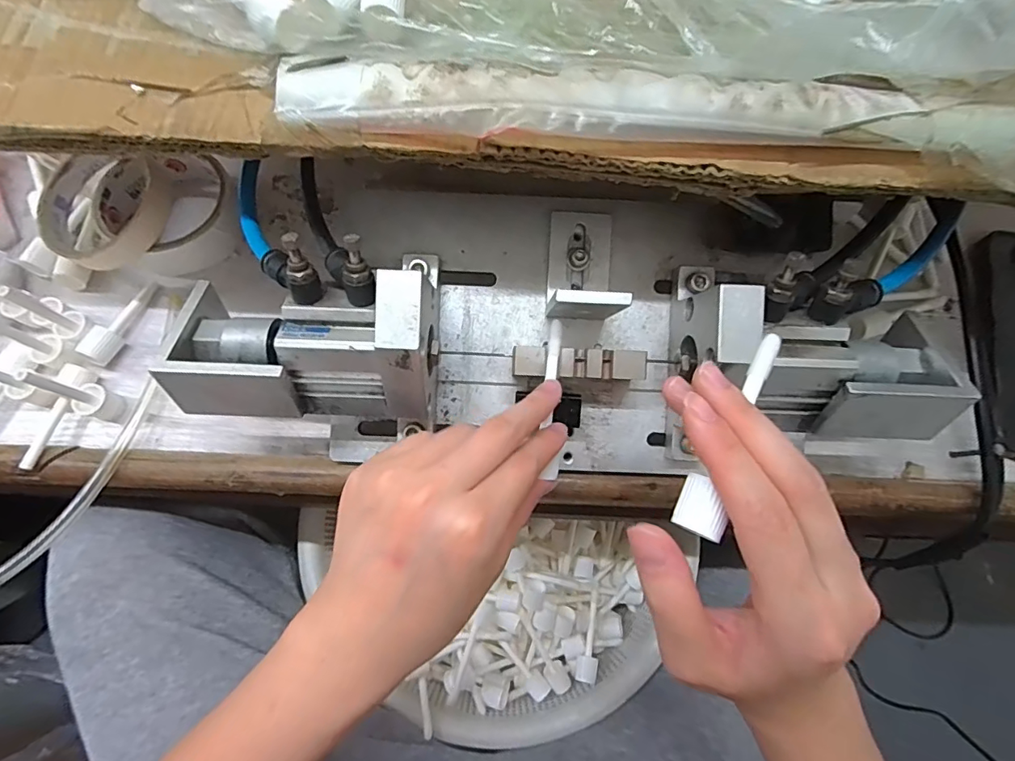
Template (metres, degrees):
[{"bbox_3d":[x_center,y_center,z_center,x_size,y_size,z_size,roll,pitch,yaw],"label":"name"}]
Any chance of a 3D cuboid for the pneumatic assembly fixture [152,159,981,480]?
[{"bbox_3d":[0.033,-0.030,0.278,0.381,0.105,0.159,8,73,1],"label":"pneumatic assembly fixture"}]

